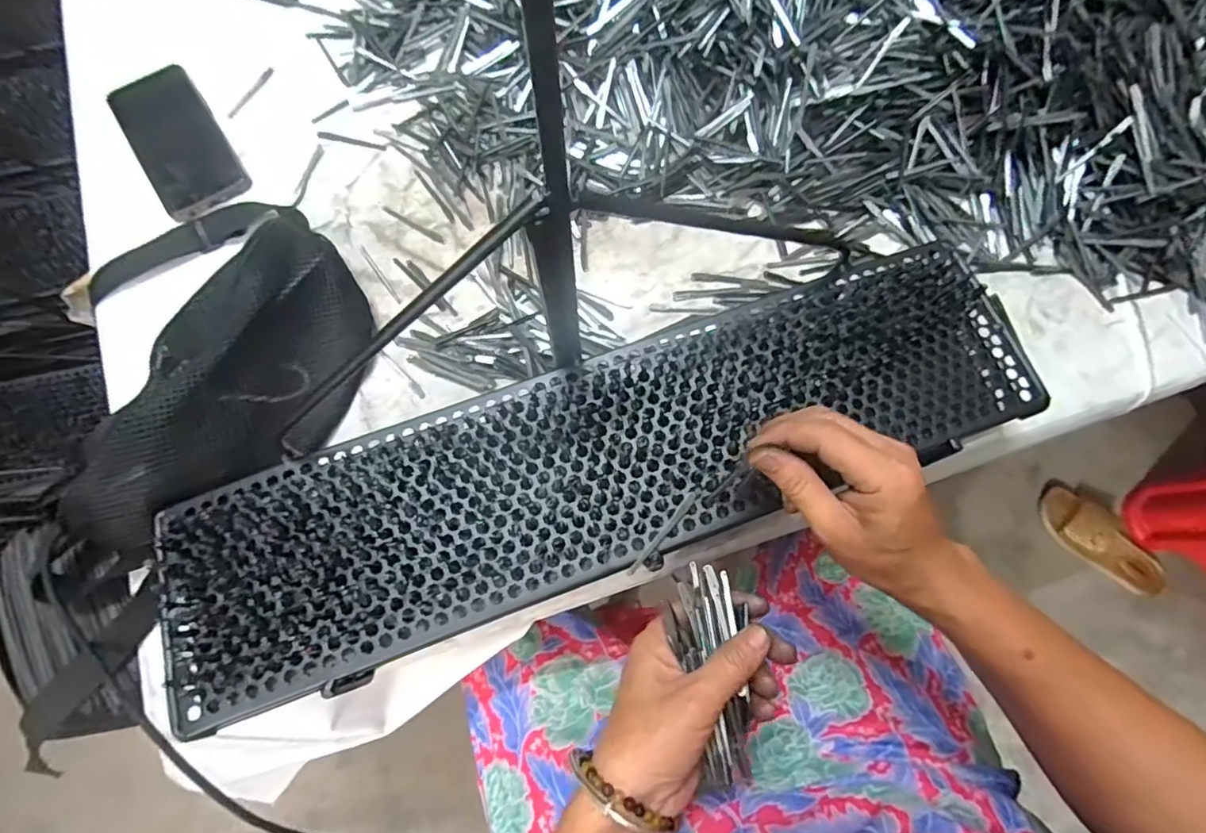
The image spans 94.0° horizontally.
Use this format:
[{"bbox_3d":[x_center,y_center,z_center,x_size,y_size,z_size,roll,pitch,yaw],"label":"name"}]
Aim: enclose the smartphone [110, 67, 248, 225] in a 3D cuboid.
[{"bbox_3d":[-0.394,-0.255,0.523,0.074,0.007,0.166,-33,77,-8],"label":"smartphone"}]

